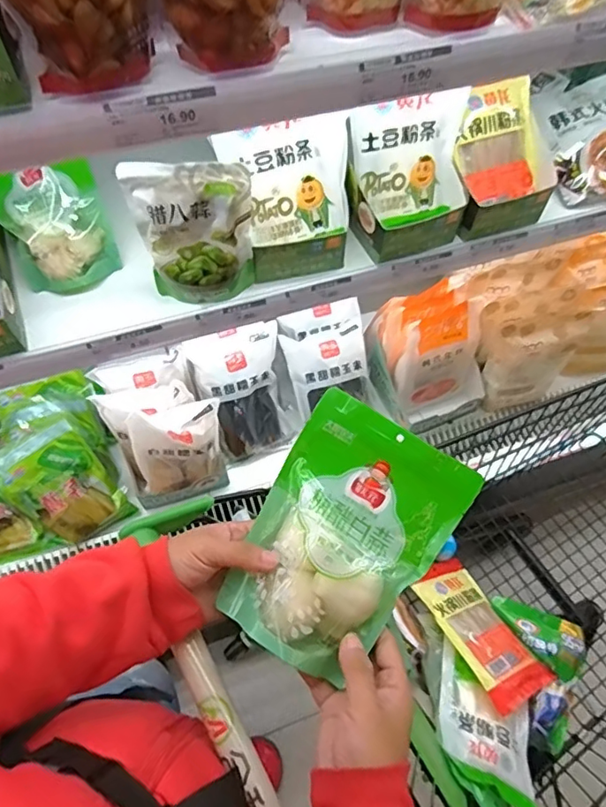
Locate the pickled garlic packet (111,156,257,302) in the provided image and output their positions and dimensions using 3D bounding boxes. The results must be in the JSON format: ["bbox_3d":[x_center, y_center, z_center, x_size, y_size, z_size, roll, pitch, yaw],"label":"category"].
[{"bbox_3d":[-0.132,-0.206,0.679,0.138,0.190,0.038,-4,60,-5],"label":"pickled garlic packet"}]

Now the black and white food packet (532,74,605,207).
[{"bbox_3d":[0.476,-0.426,0.874,0.195,0.067,0.200,-12,82,-16],"label":"black and white food packet"}]

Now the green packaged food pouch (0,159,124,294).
[{"bbox_3d":[-0.326,-0.228,0.729,0.132,0.158,0.058,-20,32,-9],"label":"green packaged food pouch"}]

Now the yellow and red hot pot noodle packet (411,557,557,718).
[{"bbox_3d":[0.284,0.359,0.890,0.130,0.032,0.240,-11,43,-28],"label":"yellow and red hot pot noodle packet"}]

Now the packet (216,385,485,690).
[{"bbox_3d":[0.030,0.105,0.441,0.142,0.046,0.200,34,72,11],"label":"packet"}]

